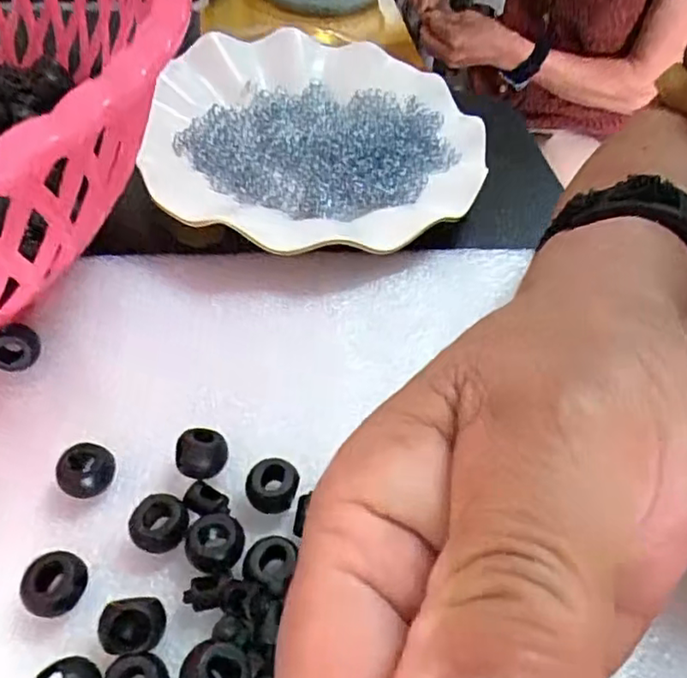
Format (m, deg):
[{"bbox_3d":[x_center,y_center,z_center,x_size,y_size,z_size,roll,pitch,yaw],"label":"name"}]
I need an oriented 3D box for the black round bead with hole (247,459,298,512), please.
[{"bbox_3d":[-0.024,0.050,0.206,0.016,0.011,0.016,2,51,-3],"label":"black round bead with hole"}]

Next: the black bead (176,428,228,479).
[{"bbox_3d":[-0.048,0.040,0.210,0.016,0.015,0.016,2,51,-3],"label":"black bead"}]

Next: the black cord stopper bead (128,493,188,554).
[{"bbox_3d":[-0.058,0.059,0.196,0.017,0.012,0.016,2,51,-3],"label":"black cord stopper bead"}]

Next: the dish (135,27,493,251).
[{"bbox_3d":[-0.013,-0.115,0.332,0.166,0.025,0.155,1,49,-4],"label":"dish"}]

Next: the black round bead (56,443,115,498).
[{"bbox_3d":[-0.085,0.044,0.205,0.017,0.015,0.015,-34,61,-28],"label":"black round bead"}]

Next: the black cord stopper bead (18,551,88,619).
[{"bbox_3d":[-0.085,0.073,0.182,0.016,0.012,0.016,8,51,2],"label":"black cord stopper bead"}]

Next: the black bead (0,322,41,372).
[{"bbox_3d":[-0.123,0.004,0.232,0.018,0.016,0.014,-25,57,-23],"label":"black bead"}]

